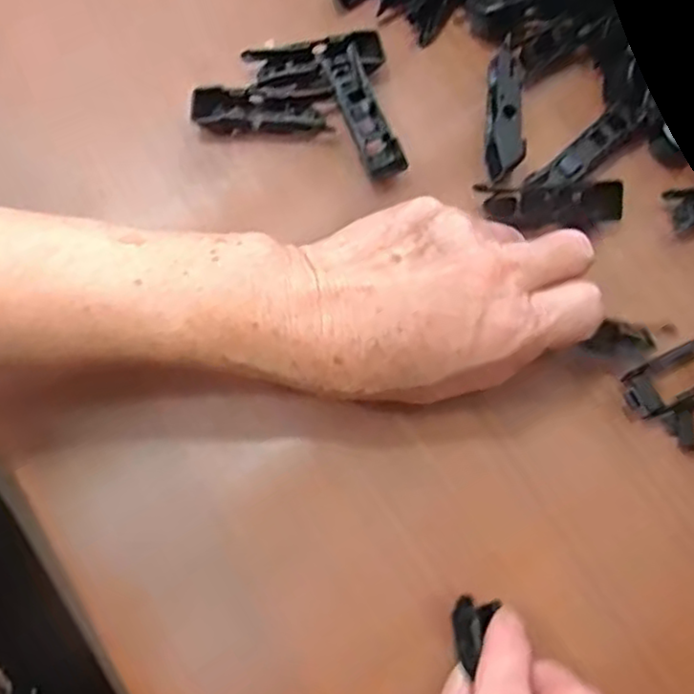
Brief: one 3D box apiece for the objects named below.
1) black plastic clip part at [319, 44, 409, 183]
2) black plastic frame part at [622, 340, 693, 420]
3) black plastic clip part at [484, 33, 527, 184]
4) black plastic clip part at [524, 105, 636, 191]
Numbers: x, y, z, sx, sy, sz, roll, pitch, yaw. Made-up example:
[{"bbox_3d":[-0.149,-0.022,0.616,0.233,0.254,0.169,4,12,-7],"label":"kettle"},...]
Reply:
[{"bbox_3d":[0.008,-0.111,0.336,0.018,0.013,0.069,-22,77,-6],"label":"black plastic clip part"},{"bbox_3d":[0.147,0.013,0.312,0.049,0.011,0.023,-28,78,-8],"label":"black plastic frame part"},{"bbox_3d":[0.074,-0.112,0.333,0.018,0.009,0.065,0,85,-1],"label":"black plastic clip part"},{"bbox_3d":[0.112,-0.092,0.333,0.057,0.014,0.015,-38,80,-10],"label":"black plastic clip part"}]

